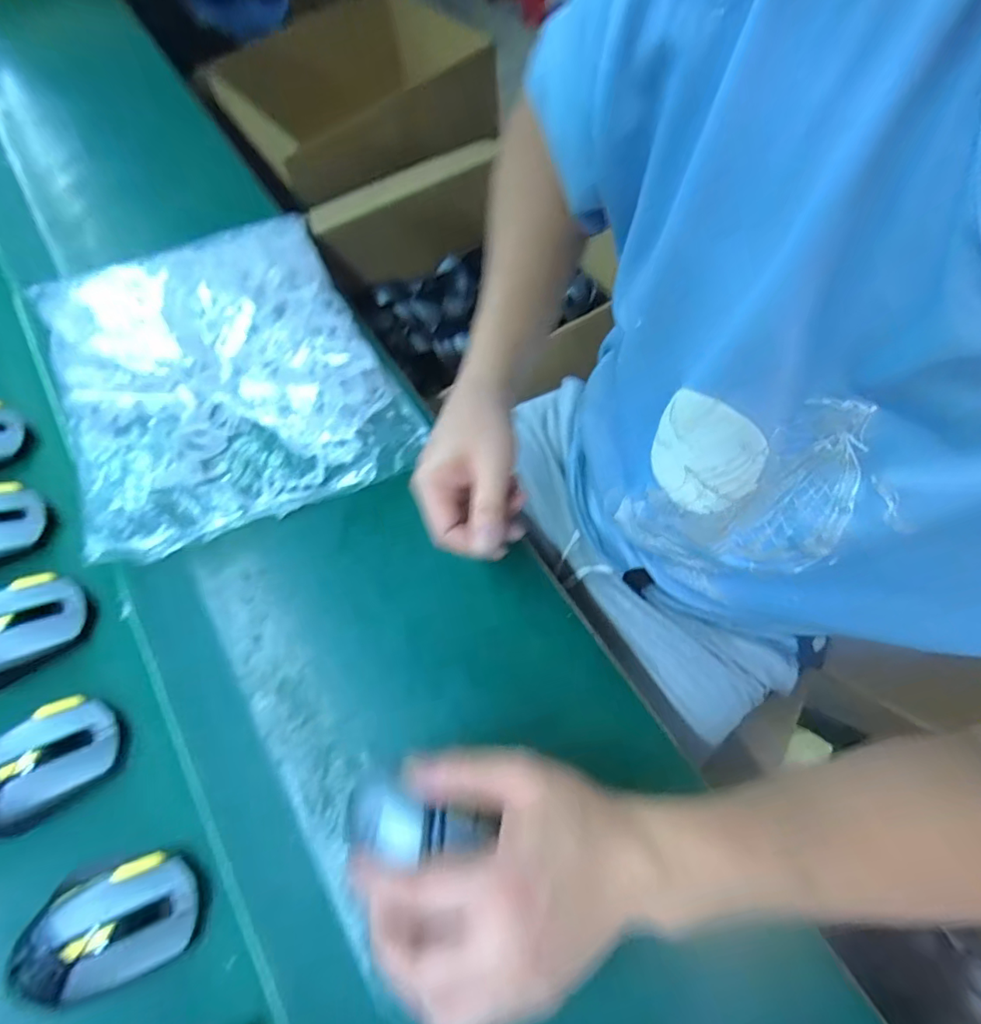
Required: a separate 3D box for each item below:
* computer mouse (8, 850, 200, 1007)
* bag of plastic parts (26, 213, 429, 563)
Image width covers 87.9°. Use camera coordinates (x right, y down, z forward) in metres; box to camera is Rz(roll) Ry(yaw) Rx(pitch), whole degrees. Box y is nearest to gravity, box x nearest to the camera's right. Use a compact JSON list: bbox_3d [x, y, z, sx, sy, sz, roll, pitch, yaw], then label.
[{"bbox_3d":[-0.251,0.262,0.325,0.117,0.034,0.072,-19,67,-7],"label":"computer mouse"},{"bbox_3d":[-0.264,-0.143,0.494,0.299,0.042,0.364,-25,67,-9],"label":"bag of plastic parts"}]

